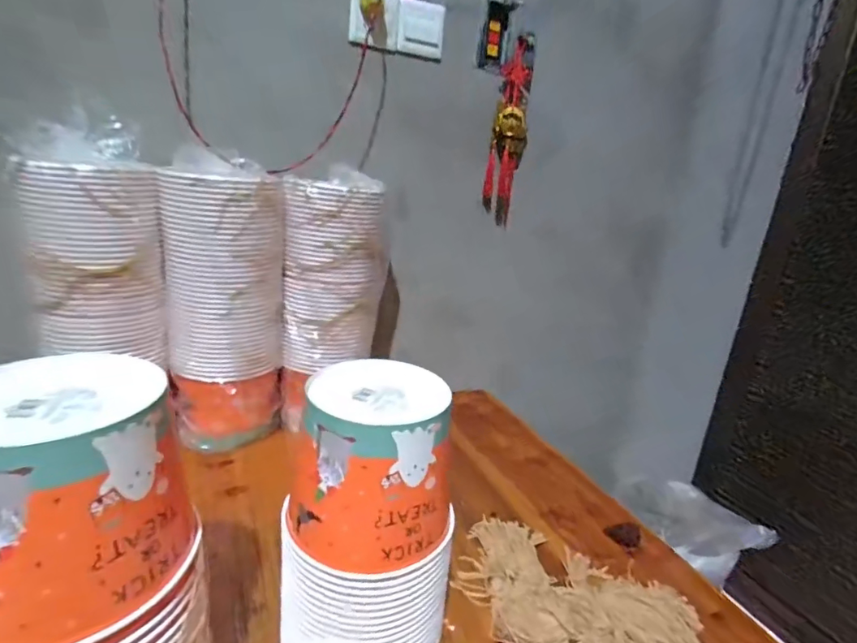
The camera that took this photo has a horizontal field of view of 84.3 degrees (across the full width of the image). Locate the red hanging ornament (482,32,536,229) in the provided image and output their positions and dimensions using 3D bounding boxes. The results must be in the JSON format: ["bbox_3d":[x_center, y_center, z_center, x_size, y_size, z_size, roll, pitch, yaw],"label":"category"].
[{"bbox_3d":[0.162,-0.378,0.961,0.073,0.339,0.070,8,16,8],"label":"red hanging ornament"}]

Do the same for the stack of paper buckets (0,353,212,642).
[{"bbox_3d":[-0.250,0.194,0.347,0.147,0.298,0.139,-6,20,-35],"label":"stack of paper buckets"}]

